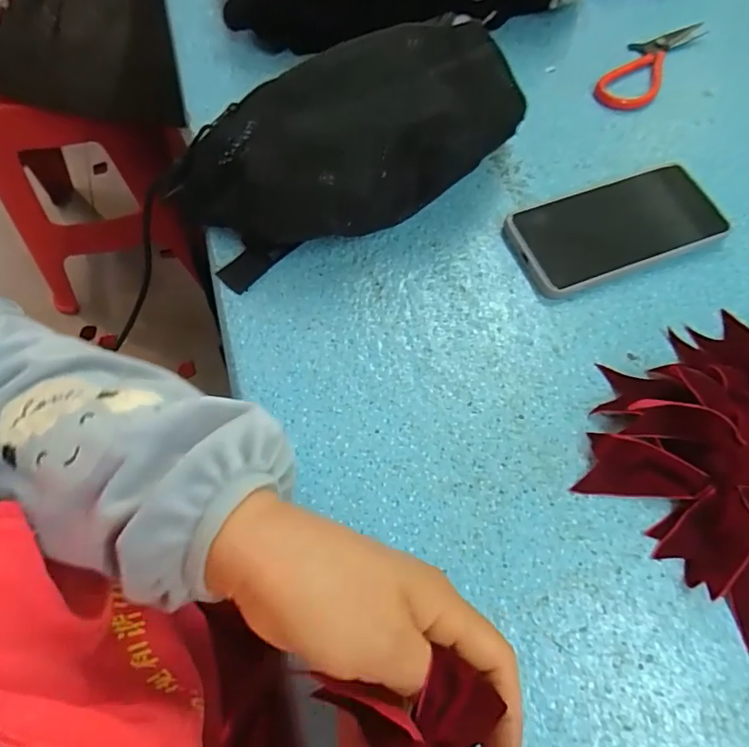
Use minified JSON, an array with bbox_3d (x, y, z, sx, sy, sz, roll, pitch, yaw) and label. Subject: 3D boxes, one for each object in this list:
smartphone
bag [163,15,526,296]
[{"bbox_3d":[0.183,-0.113,0.401,0.155,0.017,0.074,-19,68,-11],"label":"smartphone"},{"bbox_3d":[-0.002,-0.162,0.371,0.265,0.090,0.122,-32,71,-16],"label":"bag"}]

